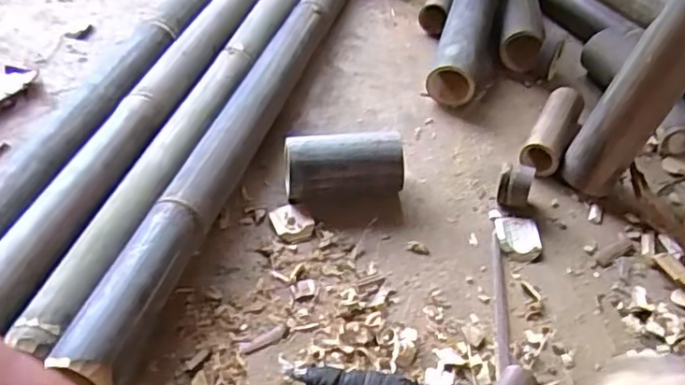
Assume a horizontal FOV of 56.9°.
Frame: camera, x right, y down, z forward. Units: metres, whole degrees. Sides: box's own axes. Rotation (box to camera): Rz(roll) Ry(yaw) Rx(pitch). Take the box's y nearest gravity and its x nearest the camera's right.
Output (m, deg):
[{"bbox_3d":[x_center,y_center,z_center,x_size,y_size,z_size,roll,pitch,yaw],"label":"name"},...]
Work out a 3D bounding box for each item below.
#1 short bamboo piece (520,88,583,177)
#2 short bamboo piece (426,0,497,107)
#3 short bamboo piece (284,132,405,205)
[{"bbox_3d":[0.298,-0.087,0.893,0.051,0.061,0.160,23,47,17],"label":"short bamboo piece"},{"bbox_3d":[0.212,-0.280,1.054,0.076,0.099,0.348,15,46,10],"label":"short bamboo piece"},{"bbox_3d":[0.001,-0.031,0.797,0.146,0.075,0.071,-1,45,-6],"label":"short bamboo piece"}]

